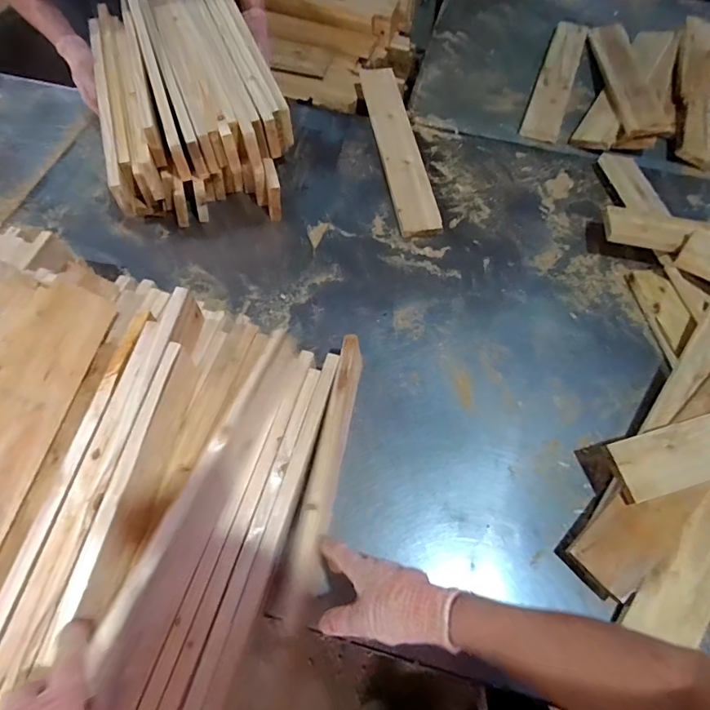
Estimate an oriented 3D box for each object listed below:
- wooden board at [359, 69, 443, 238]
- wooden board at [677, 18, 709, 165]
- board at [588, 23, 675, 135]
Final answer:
[{"bbox_3d":[0.091,-0.479,1.028,0.086,0.025,0.546,-8,61,-5],"label":"wooden board"},{"bbox_3d":[0.842,-0.661,1.124,0.086,0.031,0.478,15,68,9],"label":"wooden board"},{"bbox_3d":[0.661,-0.681,1.123,0.104,0.045,0.531,-10,52,22],"label":"board"}]

